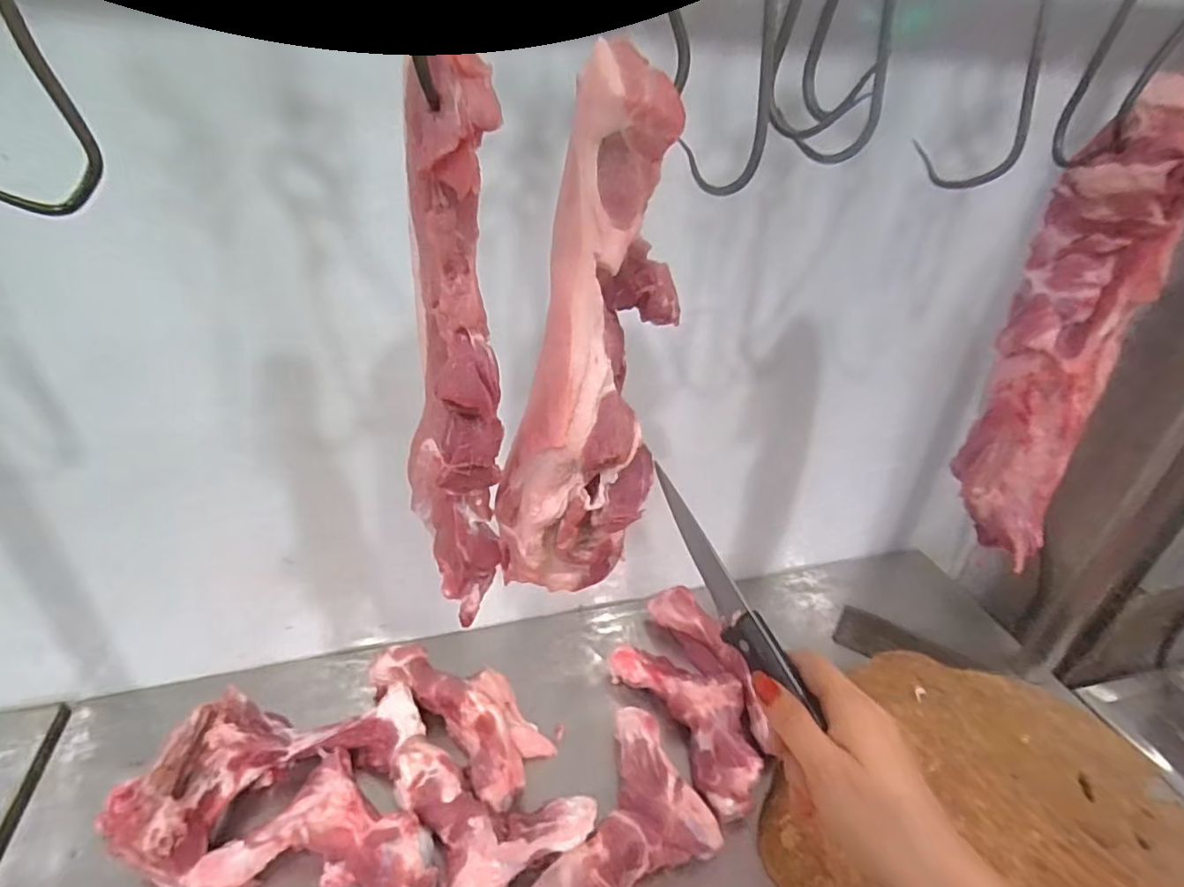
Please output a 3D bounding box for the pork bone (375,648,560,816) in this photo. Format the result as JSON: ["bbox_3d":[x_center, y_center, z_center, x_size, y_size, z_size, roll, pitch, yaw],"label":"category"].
[{"bbox_3d":[-0.186,0.376,0.851,0.287,0.054,0.138,26,38,31],"label":"pork bone"}]

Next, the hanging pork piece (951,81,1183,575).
[{"bbox_3d":[0.458,-0.086,0.583,0.119,0.423,0.079,23,37,28],"label":"hanging pork piece"}]

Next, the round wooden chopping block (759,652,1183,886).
[{"bbox_3d":[0.497,0.509,0.696,0.484,0.117,0.487,3,32,-2],"label":"round wooden chopping block"}]

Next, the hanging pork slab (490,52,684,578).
[{"bbox_3d":[-0.005,-0.043,0.497,0.112,0.457,0.098,18,34,21],"label":"hanging pork slab"}]

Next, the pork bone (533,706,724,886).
[{"bbox_3d":[0.016,0.463,0.748,0.231,0.065,0.199,-14,36,-26],"label":"pork bone"}]

